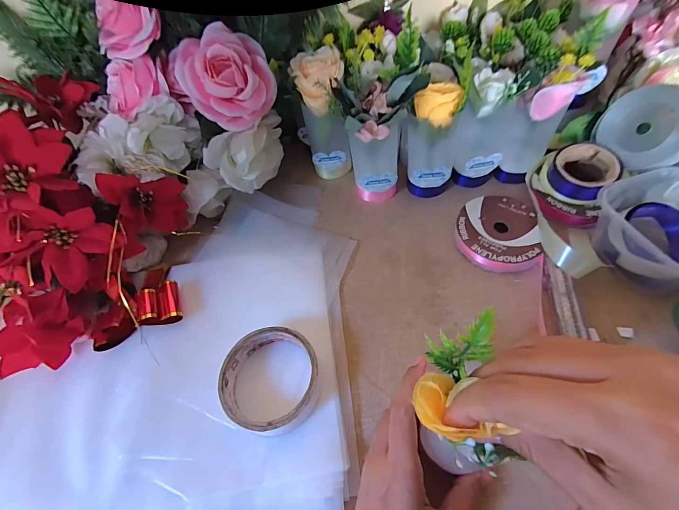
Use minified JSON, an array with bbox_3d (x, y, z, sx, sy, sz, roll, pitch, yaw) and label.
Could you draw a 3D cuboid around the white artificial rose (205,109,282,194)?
[{"bbox_3d":[-0.108,-0.125,0.391,0.053,0.067,0.095,19,58,17],"label":"white artificial rose"}]

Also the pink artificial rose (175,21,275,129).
[{"bbox_3d":[-0.120,-0.184,0.344,0.082,0.075,0.074,-40,62,-22],"label":"pink artificial rose"}]

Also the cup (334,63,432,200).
[{"bbox_3d":[0.043,-0.134,0.383,0.091,0.142,0.067,-8,55,-2],"label":"cup"}]

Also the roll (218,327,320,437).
[{"bbox_3d":[-0.060,0.108,0.285,0.088,0.024,0.082,-2,55,2],"label":"roll"}]

